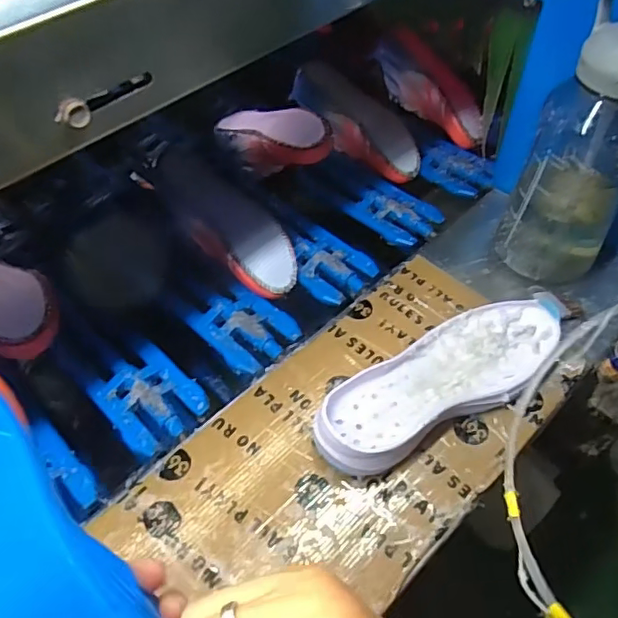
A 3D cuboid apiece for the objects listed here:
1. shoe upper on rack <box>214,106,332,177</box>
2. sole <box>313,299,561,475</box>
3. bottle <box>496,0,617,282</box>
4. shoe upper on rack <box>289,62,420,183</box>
[{"bbox_3d":[-0.053,-0.230,0.798,0.073,0.079,0.233,-41,41,-24],"label":"shoe upper on rack"},{"bbox_3d":[0.130,0.074,0.566,0.276,0.049,0.103,-30,58,-18],"label":"sole"},{"bbox_3d":[0.297,-0.164,0.586,0.120,0.304,0.115,29,60,21],"label":"bottle"},{"bbox_3d":[0.070,-0.287,0.874,0.248,0.079,0.086,44,65,9],"label":"shoe upper on rack"}]

